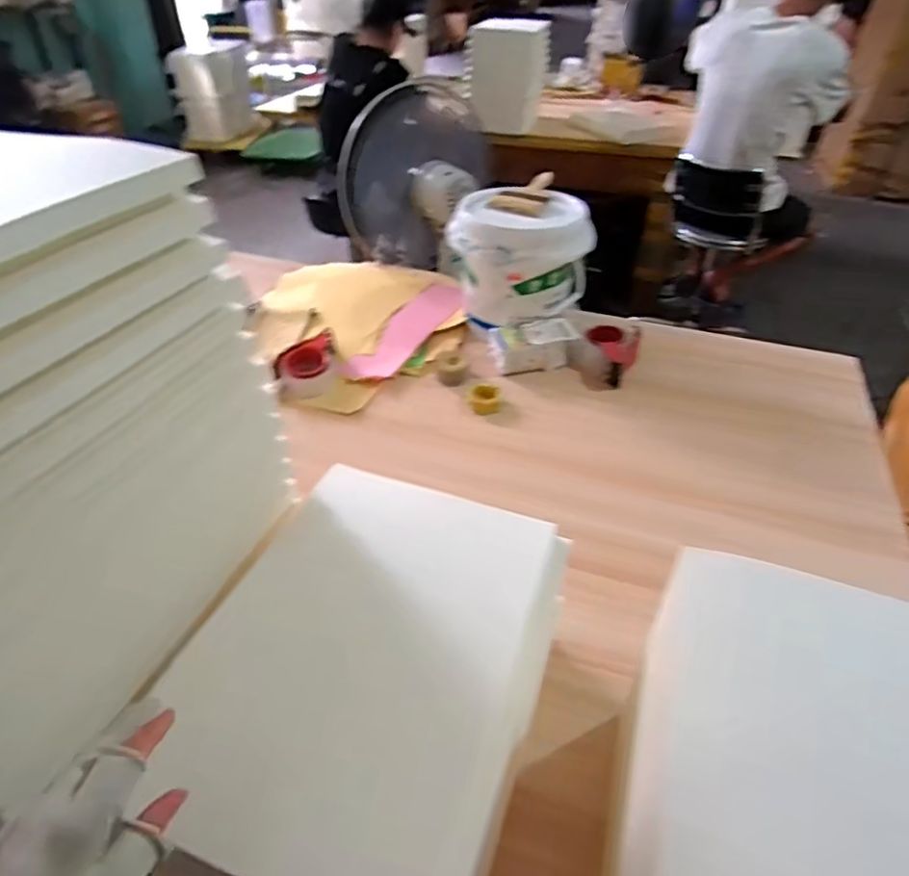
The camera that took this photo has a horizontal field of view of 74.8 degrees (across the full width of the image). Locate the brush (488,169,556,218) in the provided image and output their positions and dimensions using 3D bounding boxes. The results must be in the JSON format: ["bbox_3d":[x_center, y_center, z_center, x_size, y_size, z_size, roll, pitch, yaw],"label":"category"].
[{"bbox_3d":[0.145,-0.501,1.208,0.106,0.029,0.186,15,42,15],"label":"brush"}]

